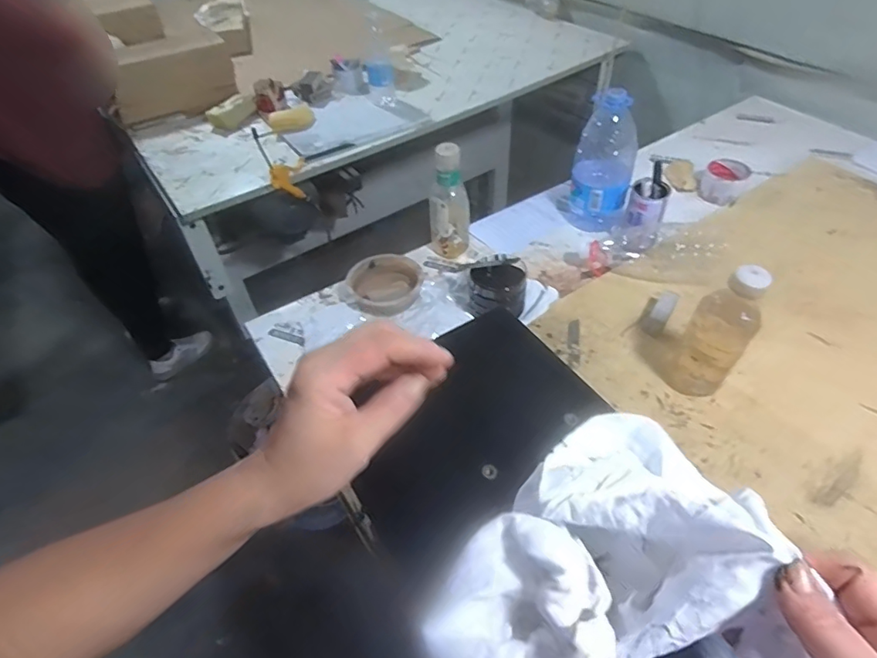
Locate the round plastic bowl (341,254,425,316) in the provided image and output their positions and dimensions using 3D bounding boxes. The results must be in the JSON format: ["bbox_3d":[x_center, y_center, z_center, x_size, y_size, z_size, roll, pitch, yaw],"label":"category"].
[{"bbox_3d":[-0.098,-0.080,0.908,0.129,0.034,0.125,0,48,0],"label":"round plastic bowl"}]

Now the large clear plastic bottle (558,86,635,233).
[{"bbox_3d":[0.297,-0.309,0.954,0.109,0.221,0.101,7,48,7],"label":"large clear plastic bottle"}]

